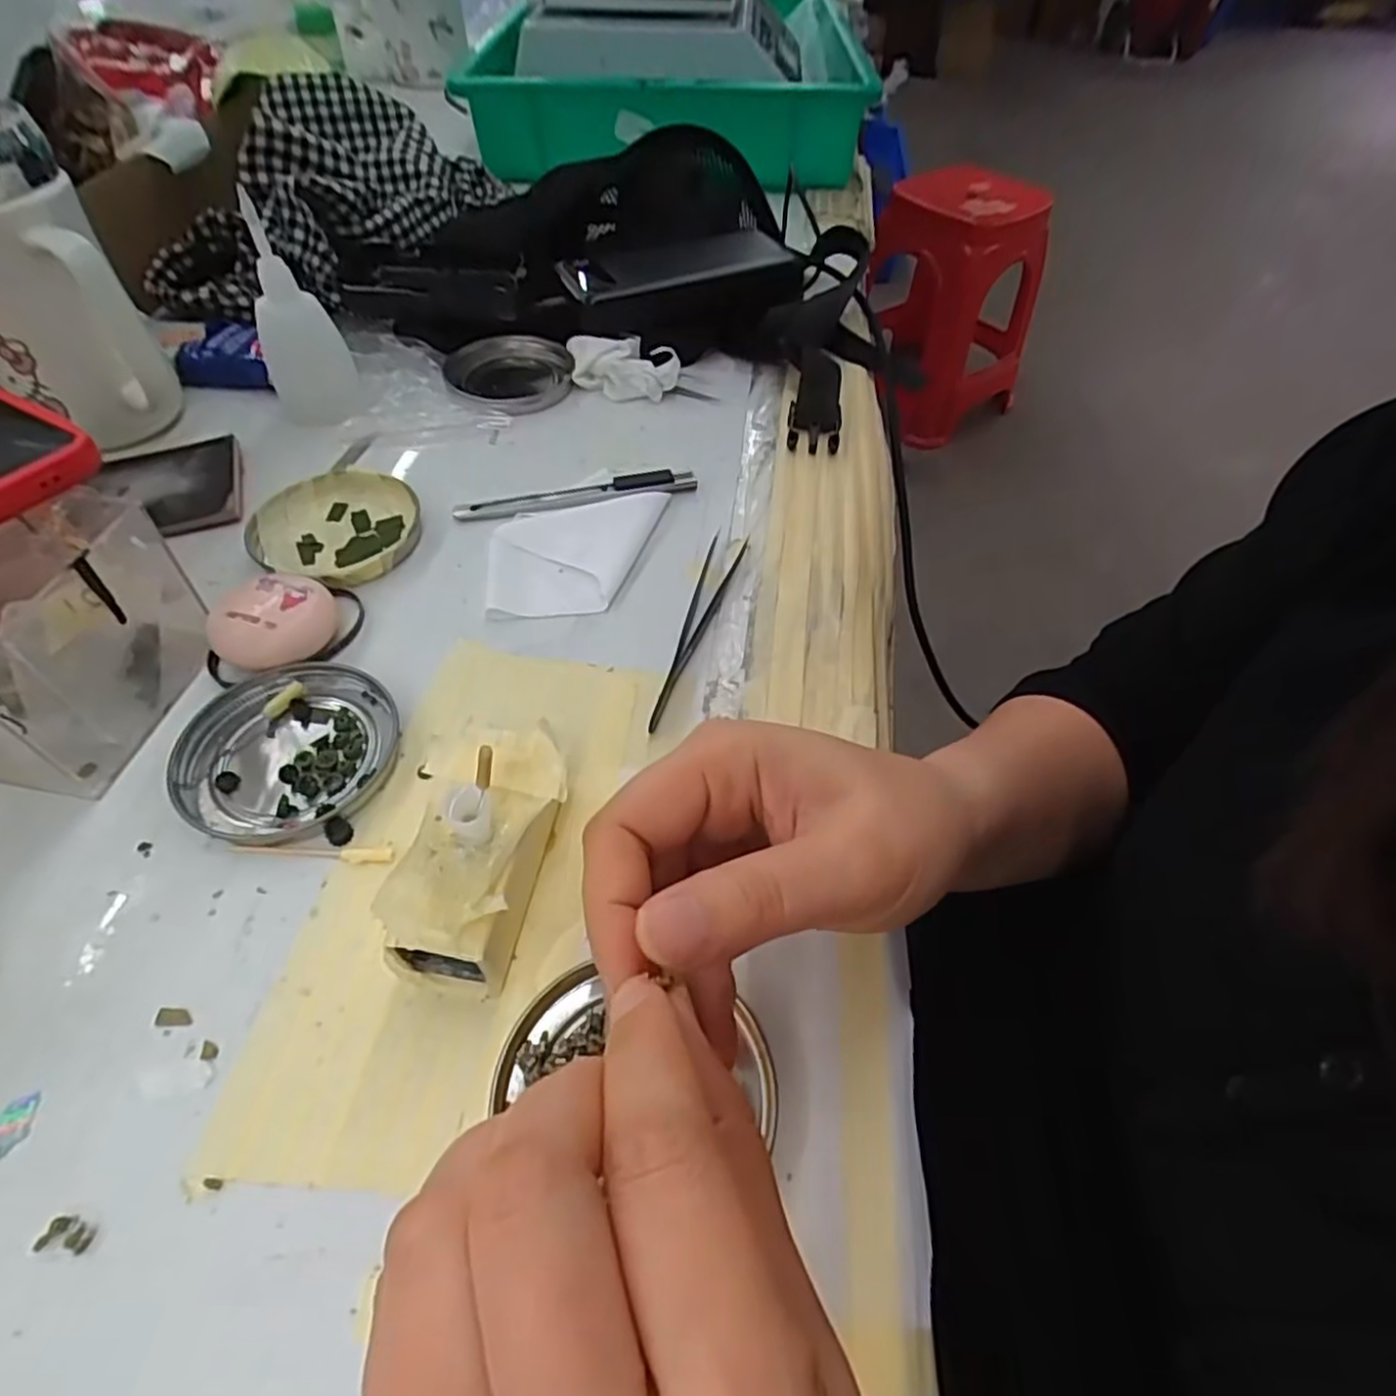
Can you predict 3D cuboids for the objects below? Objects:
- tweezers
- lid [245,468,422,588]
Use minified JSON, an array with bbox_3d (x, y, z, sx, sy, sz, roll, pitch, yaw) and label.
[{"bbox_3d":[-0.001,-0.035,0.331,0.017,0.004,0.125,15,53,8],"label":"tweezers"},{"bbox_3d":[-0.178,-0.086,0.358,0.083,0.009,0.073,16,53,9],"label":"lid"}]

